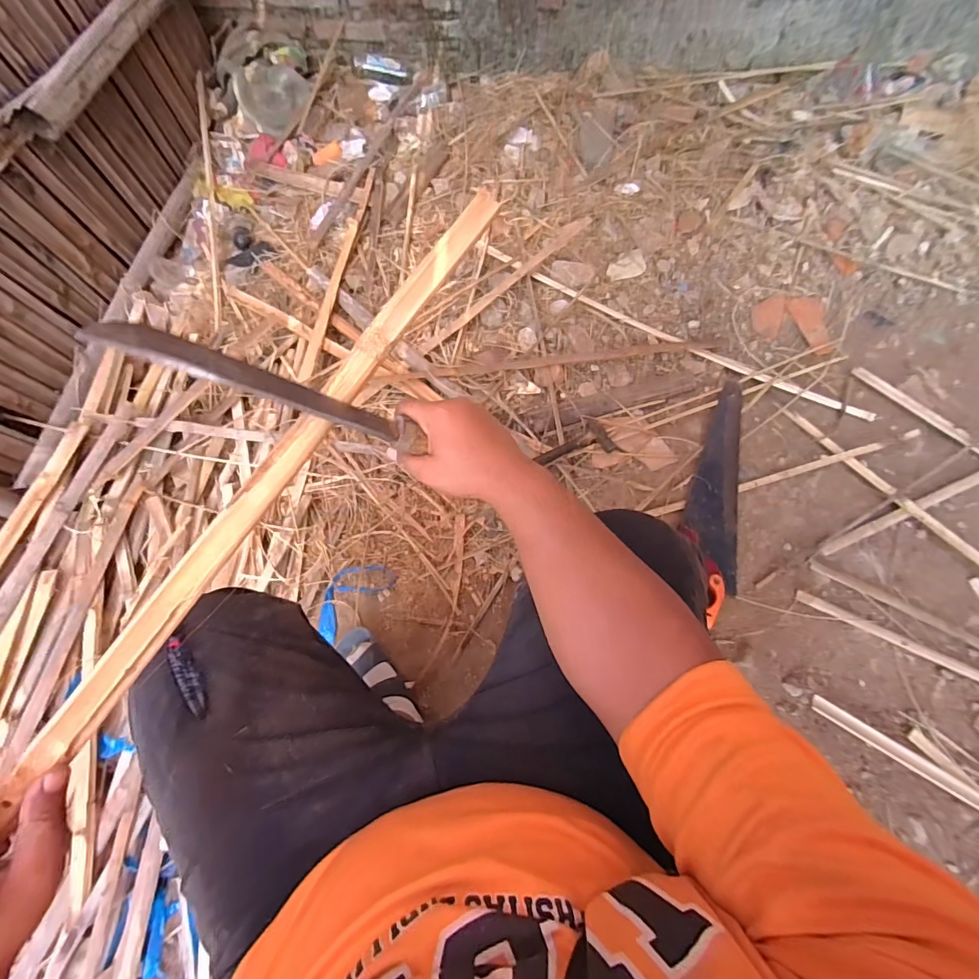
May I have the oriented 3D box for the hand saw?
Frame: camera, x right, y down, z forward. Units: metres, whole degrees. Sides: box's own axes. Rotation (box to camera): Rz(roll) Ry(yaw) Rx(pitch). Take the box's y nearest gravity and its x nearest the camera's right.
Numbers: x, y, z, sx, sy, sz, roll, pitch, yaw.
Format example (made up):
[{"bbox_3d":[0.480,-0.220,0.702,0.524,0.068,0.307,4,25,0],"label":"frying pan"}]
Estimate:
[{"bbox_3d":[0.428,0.001,0.870,0.110,0.032,0.482,11,71,4],"label":"hand saw"}]

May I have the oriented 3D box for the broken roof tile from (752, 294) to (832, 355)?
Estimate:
[{"bbox_3d":[0.674,-0.379,1.024,0.153,0.023,0.158,12,71,5],"label":"broken roof tile"}]

